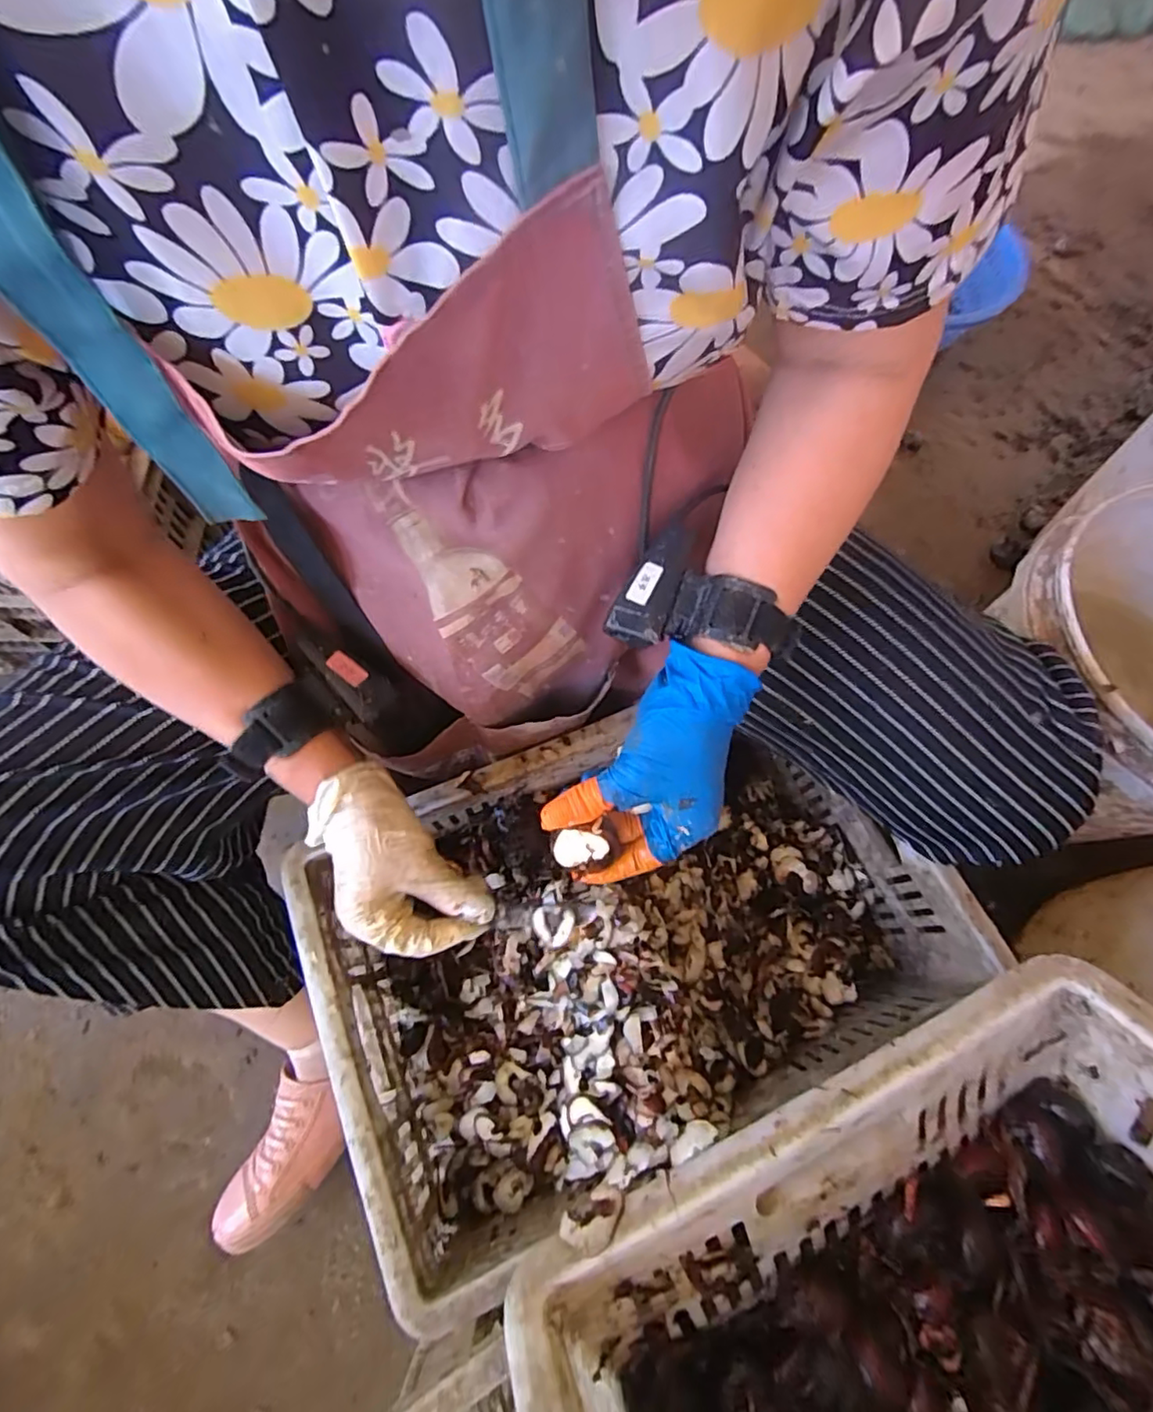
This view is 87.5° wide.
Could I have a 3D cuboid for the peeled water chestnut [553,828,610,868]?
[{"bbox_3d":[0.003,0.079,0.351,0.030,0.026,0.015,4,28,6],"label":"peeled water chestnut"}]

